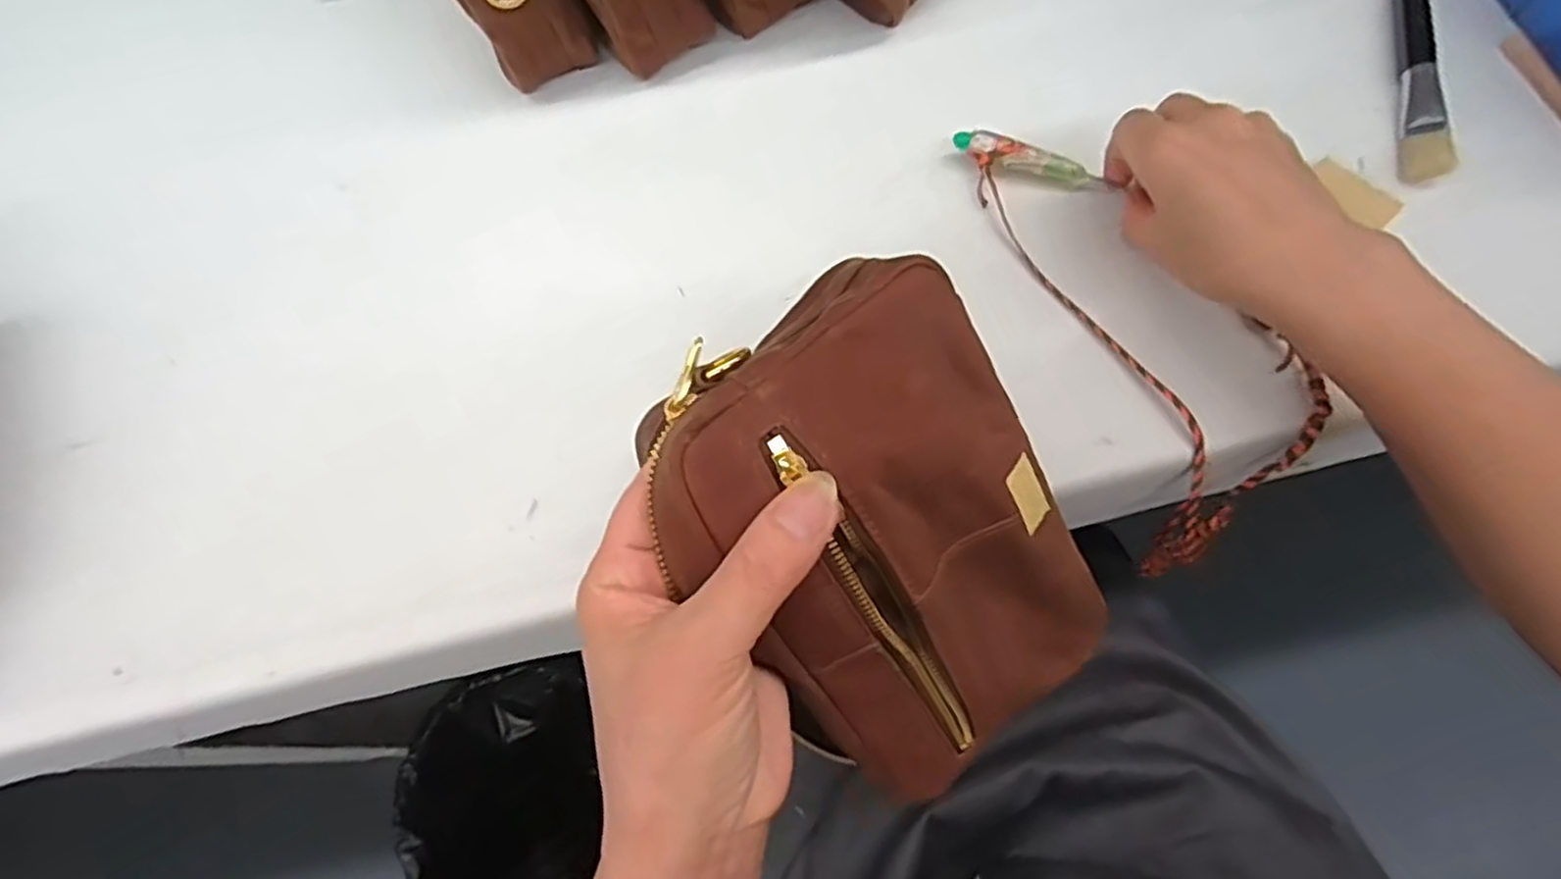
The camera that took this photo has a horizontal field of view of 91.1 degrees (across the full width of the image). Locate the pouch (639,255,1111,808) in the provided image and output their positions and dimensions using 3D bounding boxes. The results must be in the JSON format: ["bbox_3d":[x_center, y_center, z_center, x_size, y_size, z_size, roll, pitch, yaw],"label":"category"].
[{"bbox_3d":[0.042,0.041,0.270,0.122,0.045,0.182,-39,115,-10],"label":"pouch"}]

